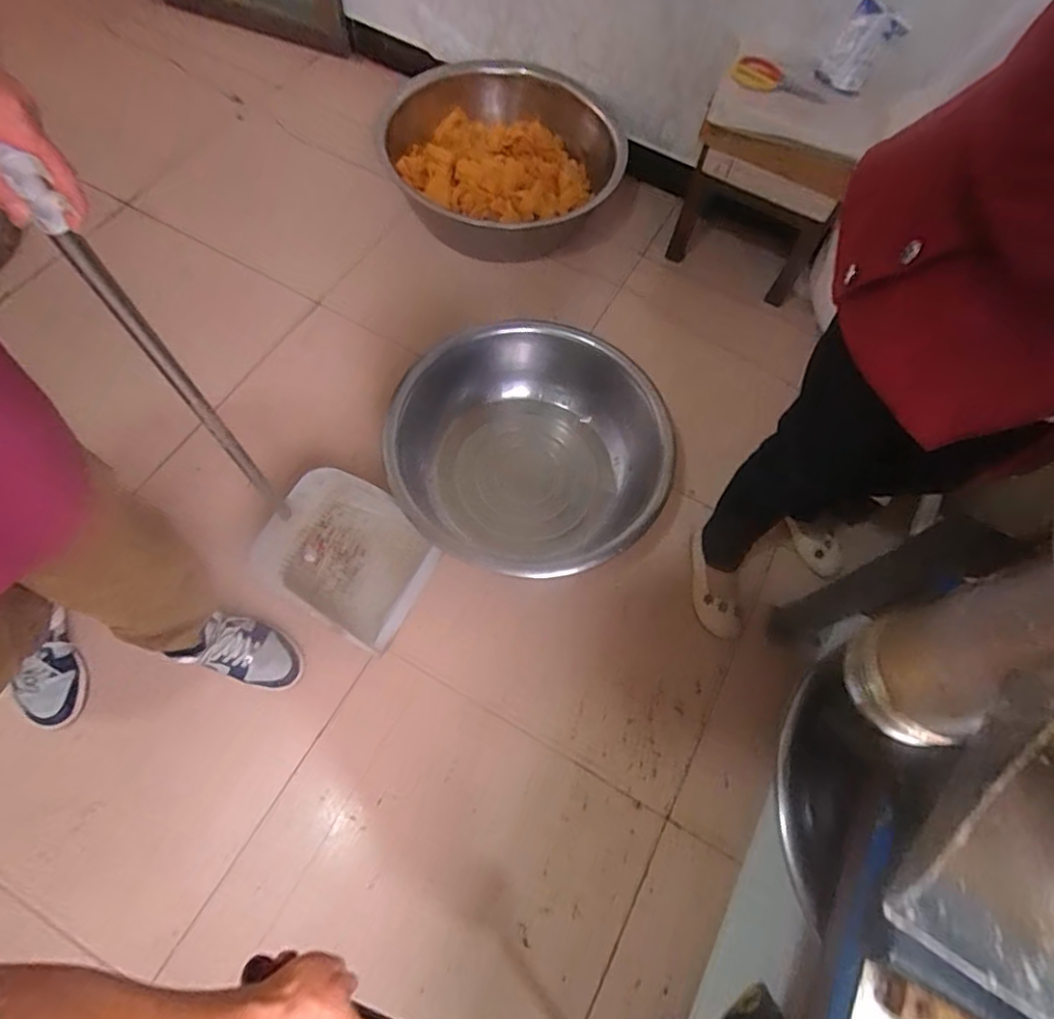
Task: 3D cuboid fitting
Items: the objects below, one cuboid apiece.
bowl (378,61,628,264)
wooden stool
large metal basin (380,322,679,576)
[{"bbox_3d":[-0.108,-0.917,1.560,0.670,0.173,0.532,28,67,8],"label":"bowl"},{"bbox_3d":[0.545,-0.757,1.392,0.371,0.429,0.247,29,68,9],"label":"wooden stool"},{"bbox_3d":[0.000,-0.127,1.222,0.553,0.176,0.556,-38,74,-18],"label":"large metal basin"}]

